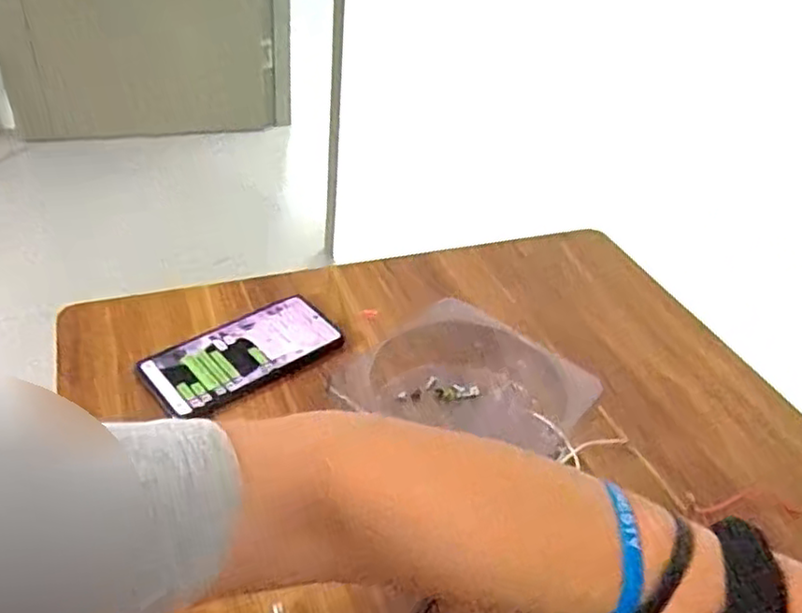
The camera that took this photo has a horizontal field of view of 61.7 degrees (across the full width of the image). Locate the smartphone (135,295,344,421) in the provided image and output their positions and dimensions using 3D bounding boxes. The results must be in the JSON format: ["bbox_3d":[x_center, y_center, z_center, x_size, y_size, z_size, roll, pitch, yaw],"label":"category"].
[{"bbox_3d":[-0.137,0.041,0.587,0.161,0.014,0.079,-29,60,-26],"label":"smartphone"}]

